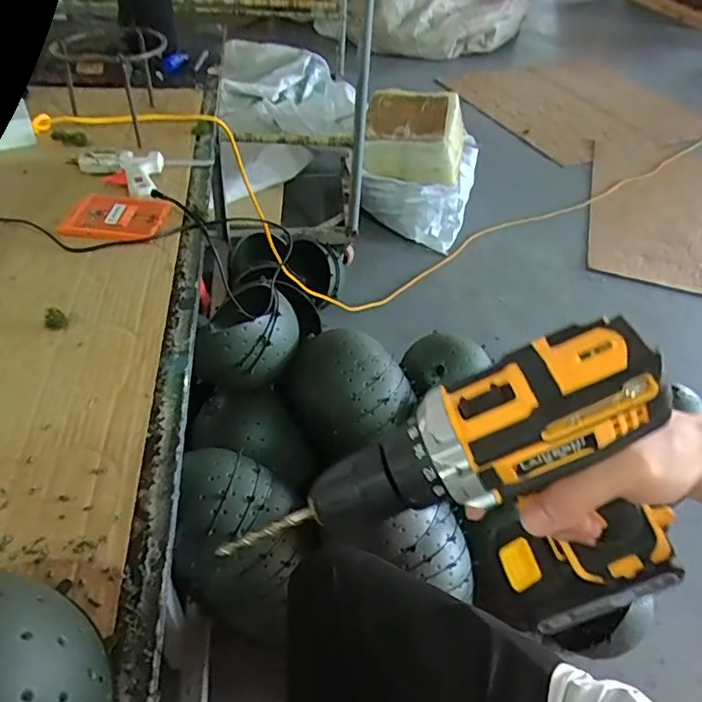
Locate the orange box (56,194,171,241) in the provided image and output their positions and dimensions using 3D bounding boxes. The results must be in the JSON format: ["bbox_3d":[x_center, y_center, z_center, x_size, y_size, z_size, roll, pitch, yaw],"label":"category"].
[{"bbox_3d":[-0.313,-0.178,0.749,0.129,0.014,0.088,3,43,-1],"label":"orange box"}]

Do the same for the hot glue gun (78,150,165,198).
[{"bbox_3d":[-0.327,-0.250,0.810,0.114,0.024,0.125,-8,44,-13],"label":"hot glue gun"}]

